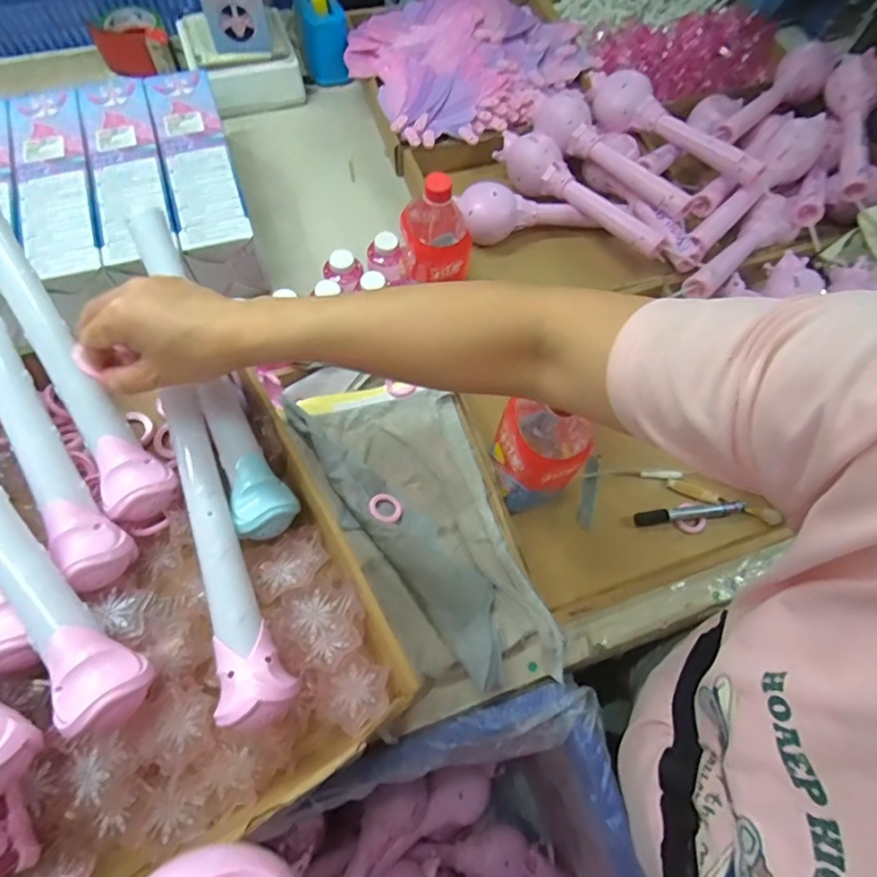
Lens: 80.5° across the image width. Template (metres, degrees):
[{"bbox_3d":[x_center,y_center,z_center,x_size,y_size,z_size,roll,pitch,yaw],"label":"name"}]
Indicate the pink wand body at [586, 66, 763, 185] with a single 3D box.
[{"bbox_3d":[0.355,-0.480,0.804,0.299,0.073,0.060,40,71,13],"label":"pink wand body"}]

